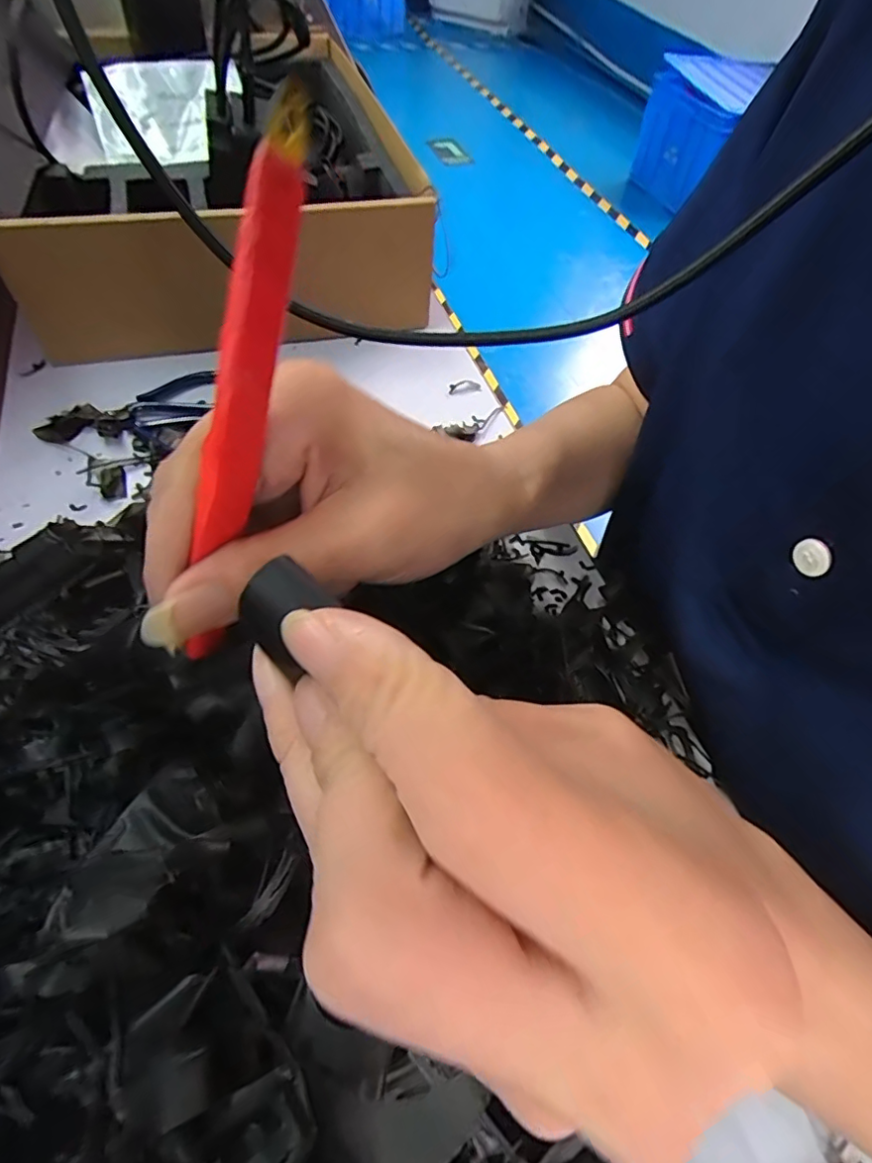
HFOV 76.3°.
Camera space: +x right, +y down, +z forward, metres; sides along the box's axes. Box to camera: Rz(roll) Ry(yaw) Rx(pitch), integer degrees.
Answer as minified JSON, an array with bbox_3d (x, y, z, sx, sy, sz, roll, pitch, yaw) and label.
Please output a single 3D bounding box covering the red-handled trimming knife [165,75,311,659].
[{"bbox_3d":[-0.044,-0.035,0.125,0.005,0.122,0.015,25,24,13],"label":"red-handled trimming knife"}]

